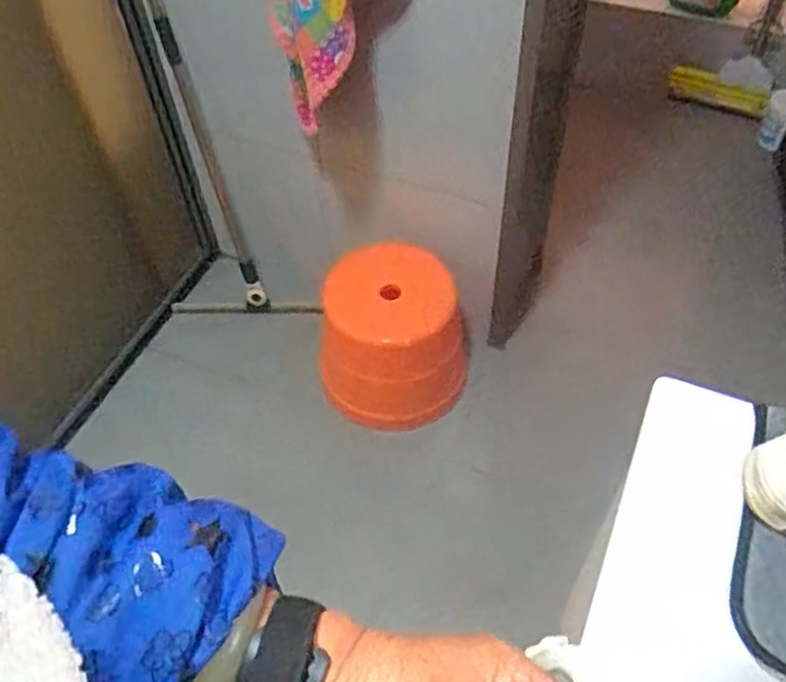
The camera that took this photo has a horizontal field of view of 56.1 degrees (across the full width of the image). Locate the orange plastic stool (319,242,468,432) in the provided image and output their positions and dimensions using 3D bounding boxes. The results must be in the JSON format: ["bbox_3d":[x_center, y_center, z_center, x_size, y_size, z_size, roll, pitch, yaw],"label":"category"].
[{"bbox_3d":[0.012,-0.012,1.456,0.261,0.242,0.282,-1,52,2],"label":"orange plastic stool"}]

